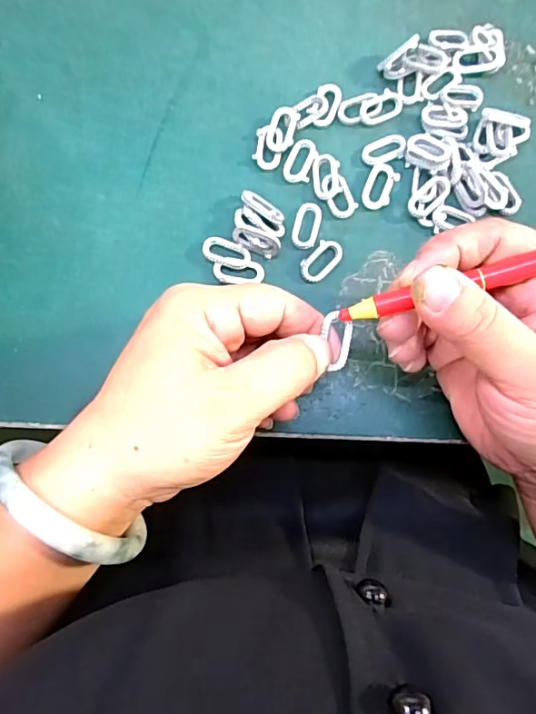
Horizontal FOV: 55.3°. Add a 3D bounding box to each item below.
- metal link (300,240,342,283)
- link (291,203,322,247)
[{"bbox_3d":[0.027,-0.049,0.261,0.014,0.004,0.025,44,82,5],"label":"metal link"},{"bbox_3d":[0.020,-0.068,0.263,0.012,0.004,0.025,15,81,1],"label":"link"}]

